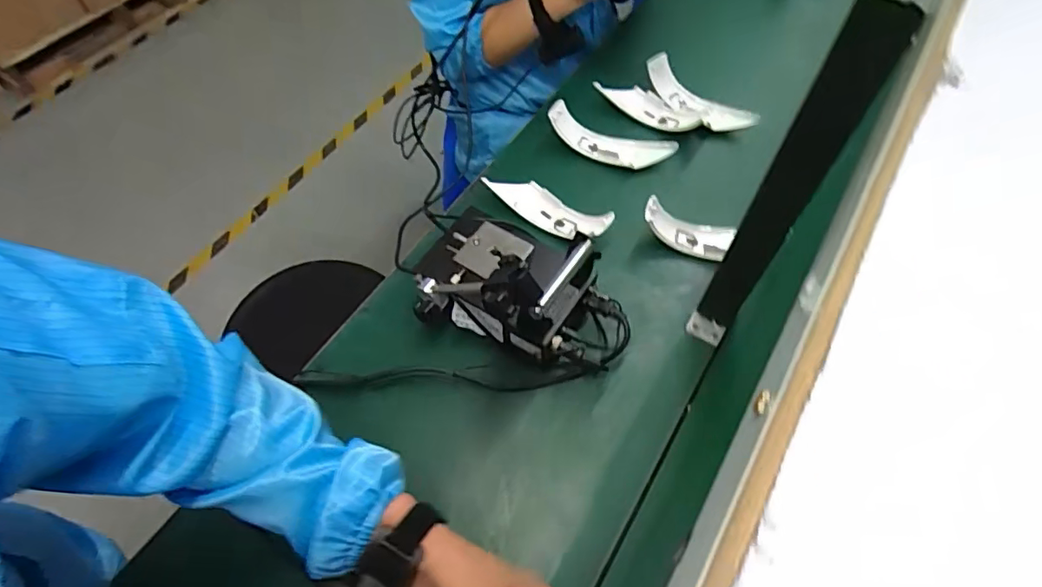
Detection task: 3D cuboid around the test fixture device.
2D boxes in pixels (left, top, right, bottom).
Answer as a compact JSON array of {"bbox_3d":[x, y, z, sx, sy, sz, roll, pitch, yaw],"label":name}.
[{"bbox_3d":[-0.007,-0.007,0.602,0.233,0.187,0.136,23,62,14],"label":"test fixture device"}]

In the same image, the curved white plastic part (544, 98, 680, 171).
[{"bbox_3d":[0.127,-0.219,0.808,0.182,0.055,0.048,15,60,9],"label":"curved white plastic part"}]

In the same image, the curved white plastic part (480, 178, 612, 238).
[{"bbox_3d":[0.035,-0.116,0.751,0.181,0.041,0.043,32,64,19],"label":"curved white plastic part"}]

